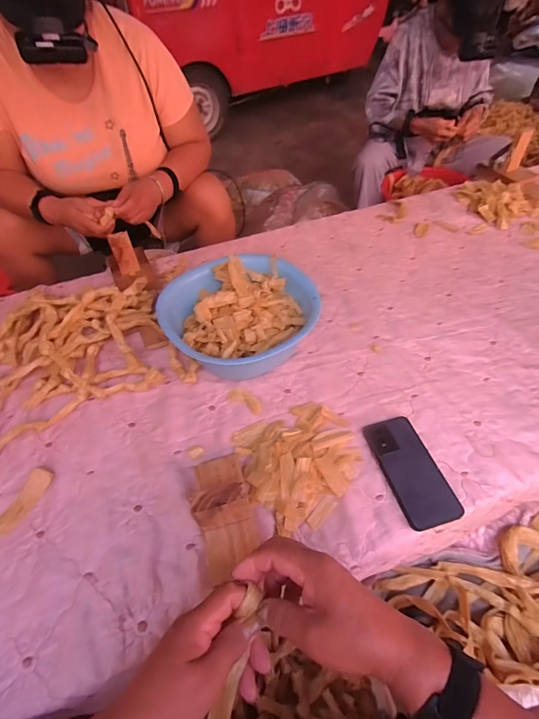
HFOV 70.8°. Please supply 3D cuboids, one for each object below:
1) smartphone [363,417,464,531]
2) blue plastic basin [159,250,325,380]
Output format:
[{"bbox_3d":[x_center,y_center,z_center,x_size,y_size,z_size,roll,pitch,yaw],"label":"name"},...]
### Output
[{"bbox_3d":[0.205,0.160,0.559,0.076,0.015,0.164,-14,52,-8],"label":"smartphone"},{"bbox_3d":[-0.057,-0.075,0.712,0.260,0.113,0.249,-2,51,2],"label":"blue plastic basin"}]

